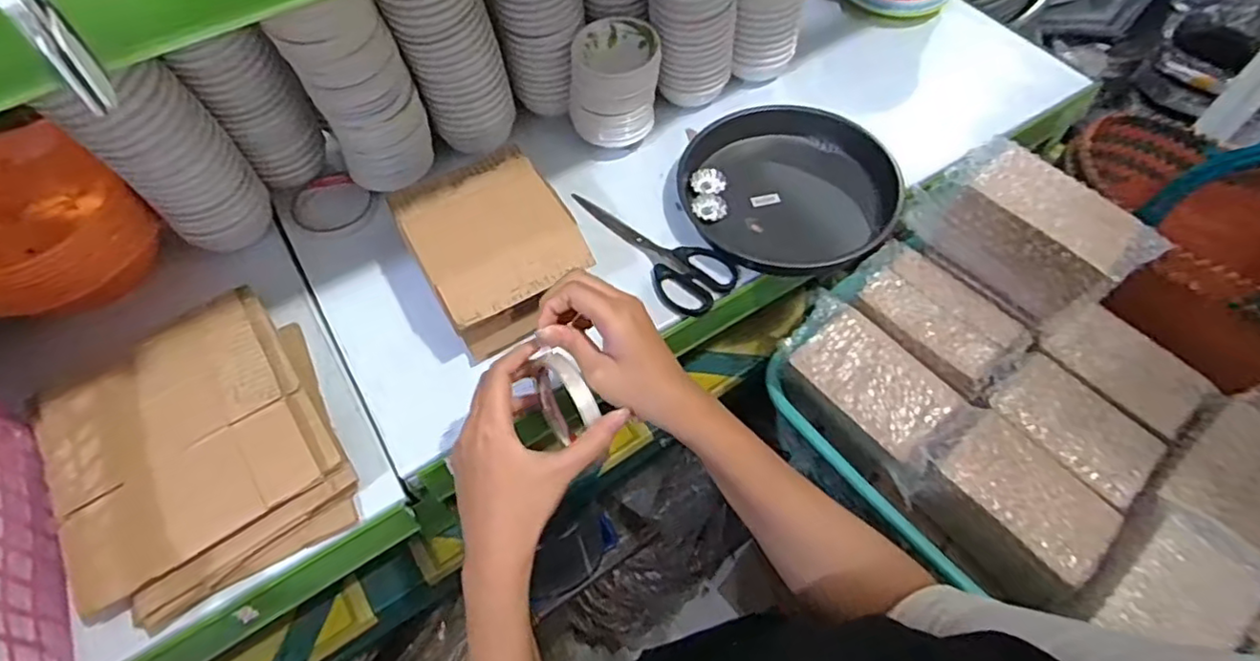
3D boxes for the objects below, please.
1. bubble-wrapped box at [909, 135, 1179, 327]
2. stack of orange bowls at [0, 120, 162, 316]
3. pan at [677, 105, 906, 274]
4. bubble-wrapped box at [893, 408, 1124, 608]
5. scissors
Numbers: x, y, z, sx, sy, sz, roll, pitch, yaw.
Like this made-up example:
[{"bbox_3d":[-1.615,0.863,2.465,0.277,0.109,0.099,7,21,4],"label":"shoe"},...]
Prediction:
[{"bbox_3d":[0.367,-0.087,0.597,0.081,0.103,0.171,-36,65,-19],"label":"bubble-wrapped box"},{"bbox_3d":[-0.540,-0.092,0.571,0.154,0.114,0.130,-36,65,-20],"label":"stack of orange bowls"},{"bbox_3d":[0.152,-0.148,0.642,0.189,0.047,0.193,0,59,0],"label":"pan"},{"bbox_3d":[0.331,0.159,0.574,0.147,0.091,0.100,40,67,22],"label":"bubble-wrapped box"},{"bbox_3d":[0.025,-0.091,0.632,0.075,0.017,0.183,-35,65,-19],"label":"scissors"}]

